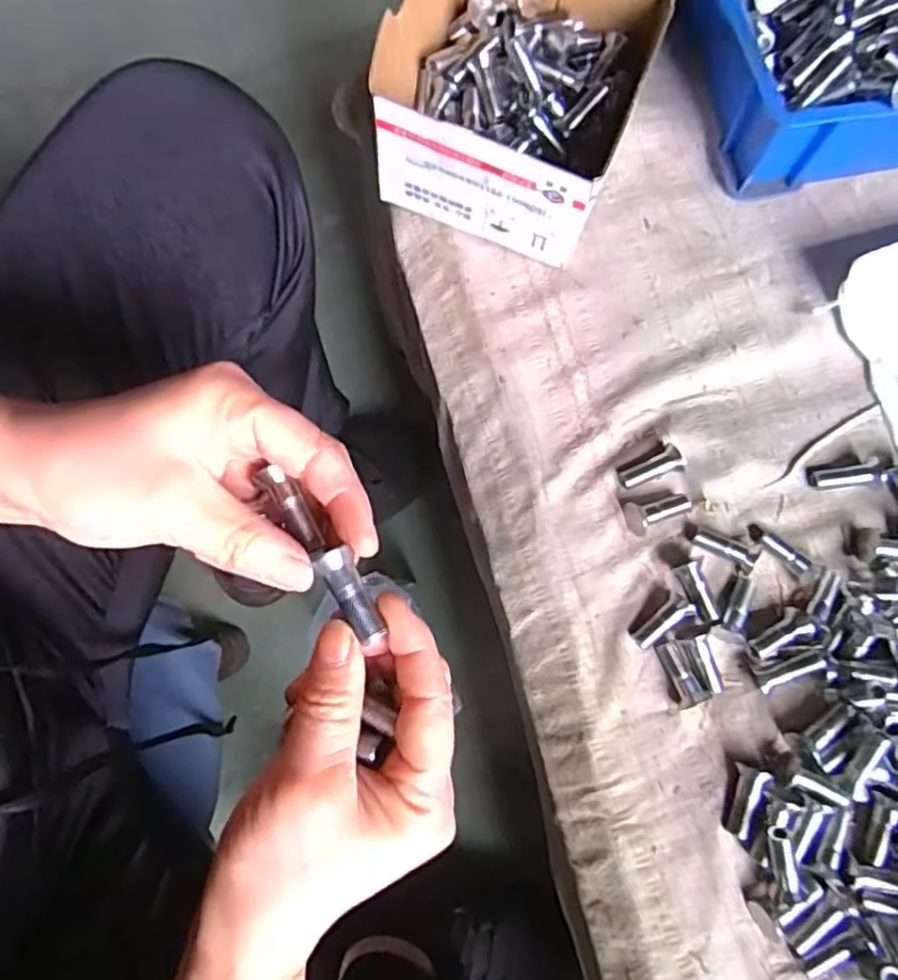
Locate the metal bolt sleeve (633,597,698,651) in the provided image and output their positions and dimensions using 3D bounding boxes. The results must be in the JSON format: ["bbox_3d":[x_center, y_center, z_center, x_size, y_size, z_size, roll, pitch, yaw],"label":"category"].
[{"bbox_3d":[0.116,0.071,0.372,0.036,0.010,0.013,-34,79,-8],"label":"metal bolt sleeve"}]

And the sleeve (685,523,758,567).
[{"bbox_3d":[0.151,0.031,0.383,0.038,0.009,0.010,28,78,6],"label":"sleeve"}]

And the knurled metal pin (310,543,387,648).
[{"bbox_3d":[-0.034,0.038,0.240,0.011,0.012,0.038,-30,92,-8],"label":"knurled metal pin"}]

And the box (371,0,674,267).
[{"bbox_3d":[0.038,-0.236,0.408,0.142,0.074,0.150,25,76,5],"label":"box"}]

